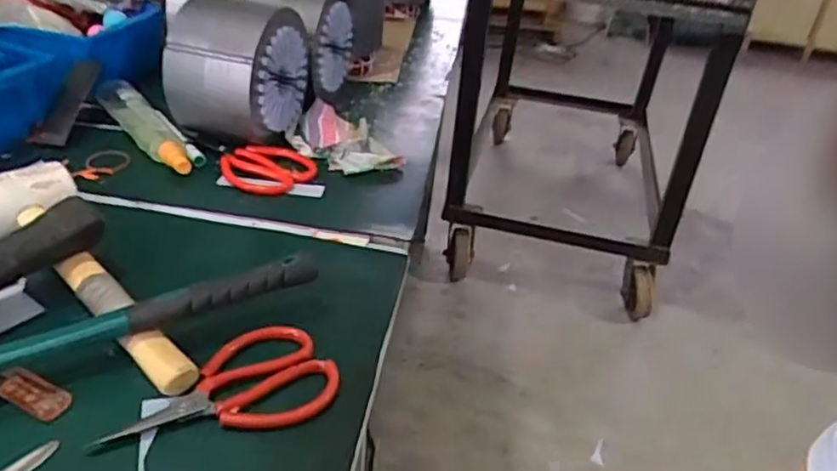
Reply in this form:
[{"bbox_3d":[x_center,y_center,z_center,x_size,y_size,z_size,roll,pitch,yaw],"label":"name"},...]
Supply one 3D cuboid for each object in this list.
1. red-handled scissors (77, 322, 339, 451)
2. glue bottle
[{"bbox_3d":[-0.136,0.102,0.448,0.155,0.017,0.085,-10,36,-26],"label":"red-handled scissors"},{"bbox_3d":[-0.306,-0.125,0.731,0.033,0.031,0.202,-18,40,-35],"label":"glue bottle"}]

